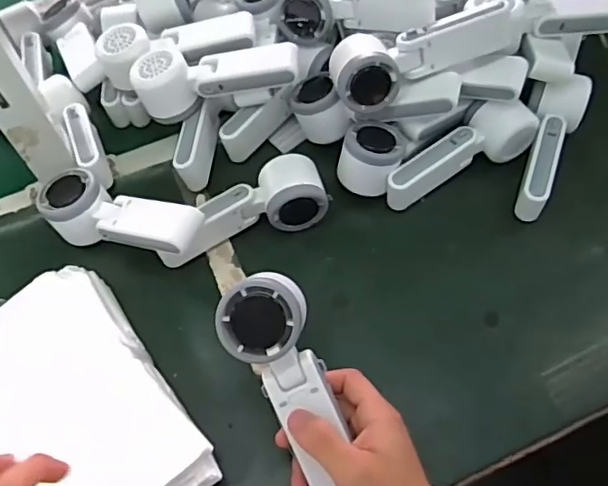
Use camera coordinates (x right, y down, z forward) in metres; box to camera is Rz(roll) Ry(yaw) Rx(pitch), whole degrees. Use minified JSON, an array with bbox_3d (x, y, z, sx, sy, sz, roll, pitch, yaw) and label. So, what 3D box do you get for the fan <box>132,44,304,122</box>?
[{"bbox_3d":[-0.088,-0.172,0.582,0.166,0.051,0.070,-4,60,2],"label":"fan"}]

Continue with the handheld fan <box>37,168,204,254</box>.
[{"bbox_3d":[-0.169,-0.015,0.529,0.169,0.071,0.057,21,64,15],"label":"handheld fan"}]

